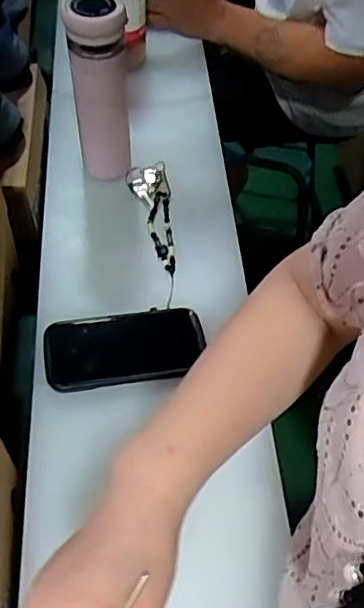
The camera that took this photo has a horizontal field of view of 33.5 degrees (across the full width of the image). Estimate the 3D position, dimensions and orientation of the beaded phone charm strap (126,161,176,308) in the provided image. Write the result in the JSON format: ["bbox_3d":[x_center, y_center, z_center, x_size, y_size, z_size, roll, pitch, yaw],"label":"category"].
[{"bbox_3d":[-0.032,-0.096,0.754,0.052,0.025,0.223,-5,51,-9],"label":"beaded phone charm strap"}]

